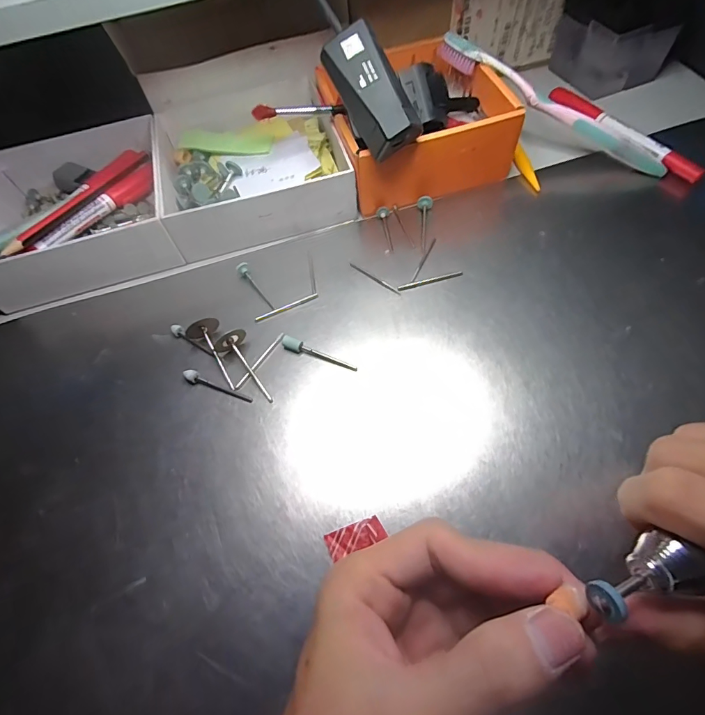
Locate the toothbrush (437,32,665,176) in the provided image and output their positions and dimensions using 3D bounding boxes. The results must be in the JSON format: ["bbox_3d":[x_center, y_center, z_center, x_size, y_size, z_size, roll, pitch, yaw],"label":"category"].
[{"bbox_3d":[0.145,-0.183,0.294,0.183,0.016,0.010,32,69,1],"label":"toothbrush"}]

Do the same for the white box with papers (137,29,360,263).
[{"bbox_3d":[-0.080,-0.164,0.302,0.148,0.045,0.172,-10,60,0],"label":"white box with papers"}]

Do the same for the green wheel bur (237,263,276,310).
[{"bbox_3d":[-0.065,-0.047,0.269,0.008,0.007,0.042,-30,62,-11],"label":"green wheel bur"}]

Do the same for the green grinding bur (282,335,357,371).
[{"bbox_3d":[-0.020,-0.002,0.240,0.048,0.005,0.007,20,65,16],"label":"green grinding bur"}]

